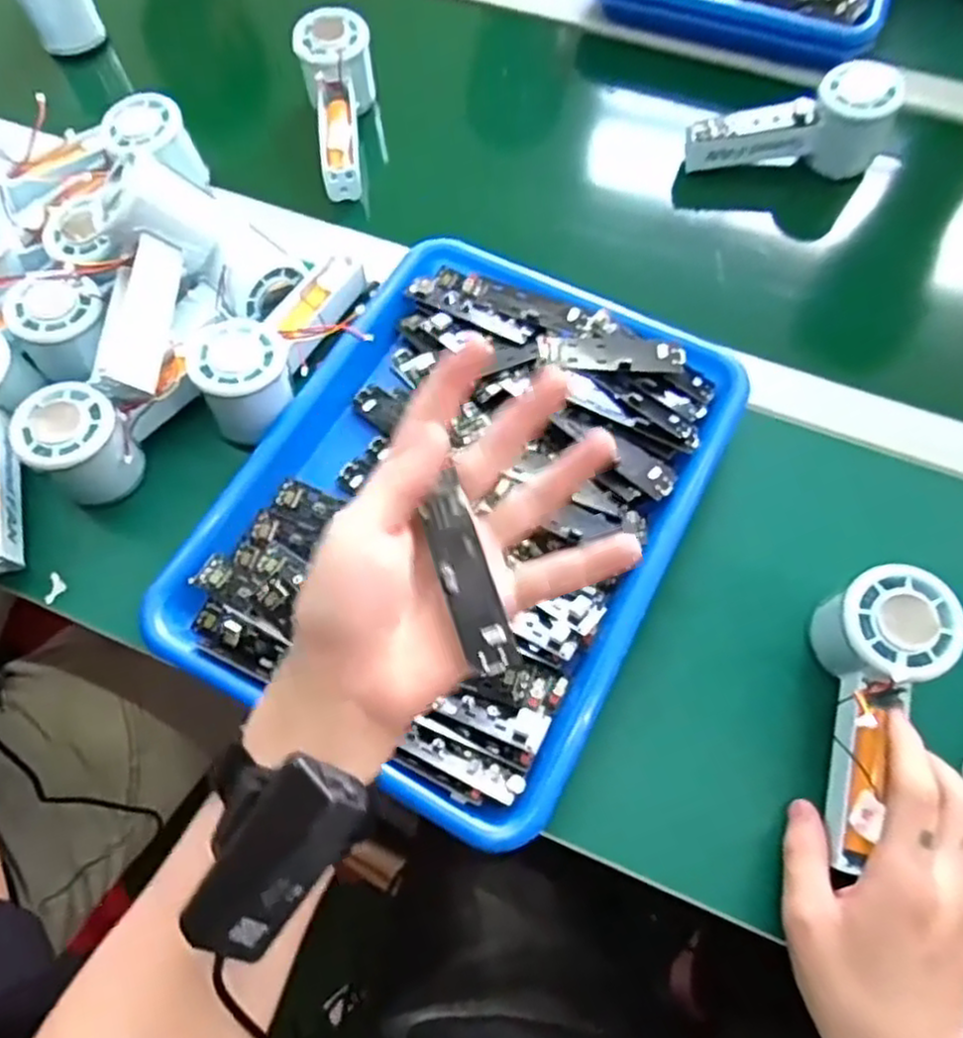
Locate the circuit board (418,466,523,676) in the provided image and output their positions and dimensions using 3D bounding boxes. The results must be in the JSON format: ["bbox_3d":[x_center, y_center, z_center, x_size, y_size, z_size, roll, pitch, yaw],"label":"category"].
[{"bbox_3d":[-0.005,0.023,0.298,0.022,0.005,0.080,-10,73,-30],"label":"circuit board"}]

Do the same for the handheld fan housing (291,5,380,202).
[{"bbox_3d":[-0.114,-0.328,0.585,0.058,0.050,0.155,-5,81,-2],"label":"handheld fan housing"}]

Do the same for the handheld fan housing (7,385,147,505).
[{"bbox_3d":[-0.243,-0.045,0.446,0.056,0.061,0.049,-34,69,-15],"label":"handheld fan housing"}]

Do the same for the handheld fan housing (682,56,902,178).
[{"bbox_3d":[0.235,-0.298,0.563,0.147,0.063,0.044,-5,64,13],"label":"handheld fan housing"}]

